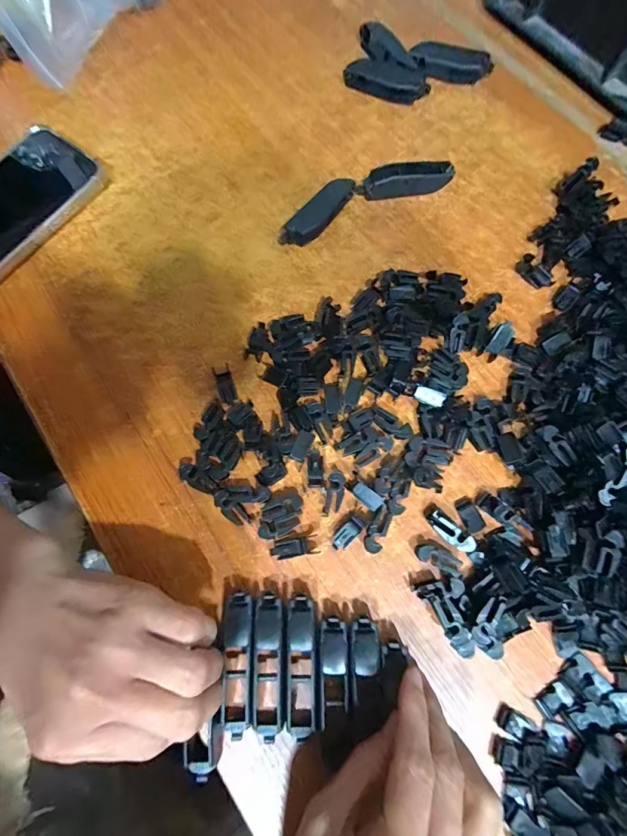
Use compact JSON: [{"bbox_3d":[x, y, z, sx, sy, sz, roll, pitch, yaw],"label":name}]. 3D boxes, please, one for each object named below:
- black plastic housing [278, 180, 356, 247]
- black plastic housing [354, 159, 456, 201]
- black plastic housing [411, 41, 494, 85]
[{"bbox_3d":[0.005,-0.162,0.292,0.019,0.018,0.074,38,78,10],"label":"black plastic housing"},{"bbox_3d":[0.075,-0.193,0.302,0.077,0.018,0.018,-9,75,-2],"label":"black plastic housing"},{"bbox_3d":[0.122,-0.314,0.331,0.070,0.019,0.020,14,75,5],"label":"black plastic housing"}]

